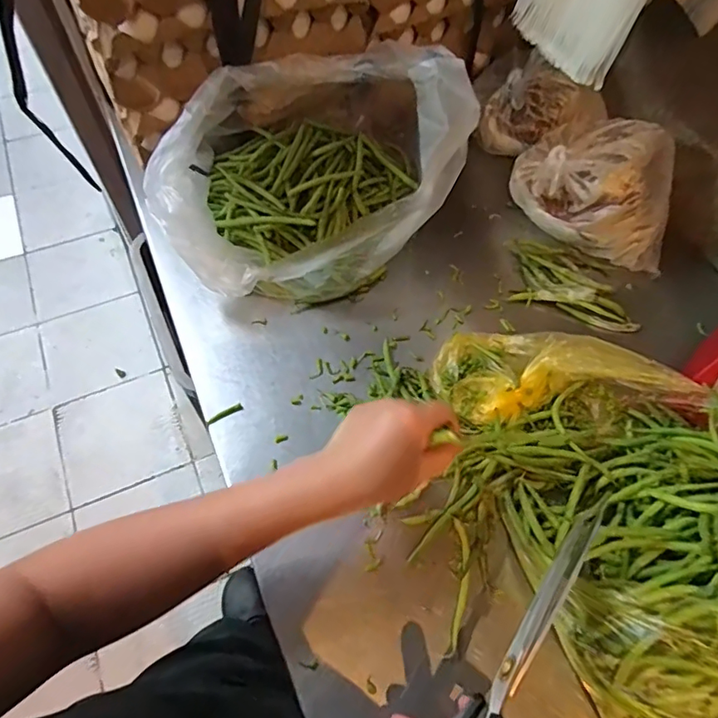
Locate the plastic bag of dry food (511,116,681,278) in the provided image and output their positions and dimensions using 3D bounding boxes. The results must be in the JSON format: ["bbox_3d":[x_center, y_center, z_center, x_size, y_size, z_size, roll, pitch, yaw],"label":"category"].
[{"bbox_3d":[0.262,-0.186,0.564,0.183,0.118,0.087,37,64,18],"label":"plastic bag of dry food"}]

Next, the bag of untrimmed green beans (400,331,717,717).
[{"bbox_3d":[0.179,0.110,0.386,0.290,0.140,0.303,24,61,11],"label":"bag of untrimmed green beans"}]

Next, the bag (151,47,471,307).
[{"bbox_3d":[-0.063,-0.201,0.539,0.290,0.187,0.245,-25,64,-17],"label":"bag"}]

